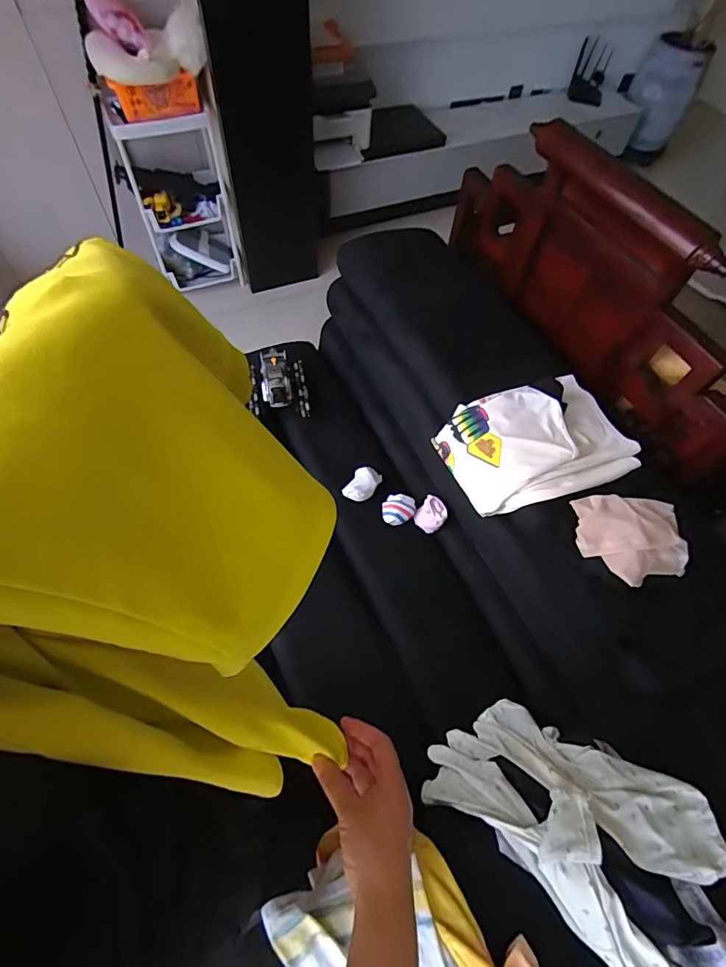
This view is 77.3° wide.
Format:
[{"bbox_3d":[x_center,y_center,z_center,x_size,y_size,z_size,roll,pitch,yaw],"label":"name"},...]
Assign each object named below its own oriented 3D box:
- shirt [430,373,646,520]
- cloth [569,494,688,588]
[{"bbox_3d":[0.353,-0.073,0.934,0.325,0.123,0.241,-12,62,-11],"label":"shirt"},{"bbox_3d":[0.447,0.088,0.756,0.168,0.059,0.166,4,61,1],"label":"cloth"}]

